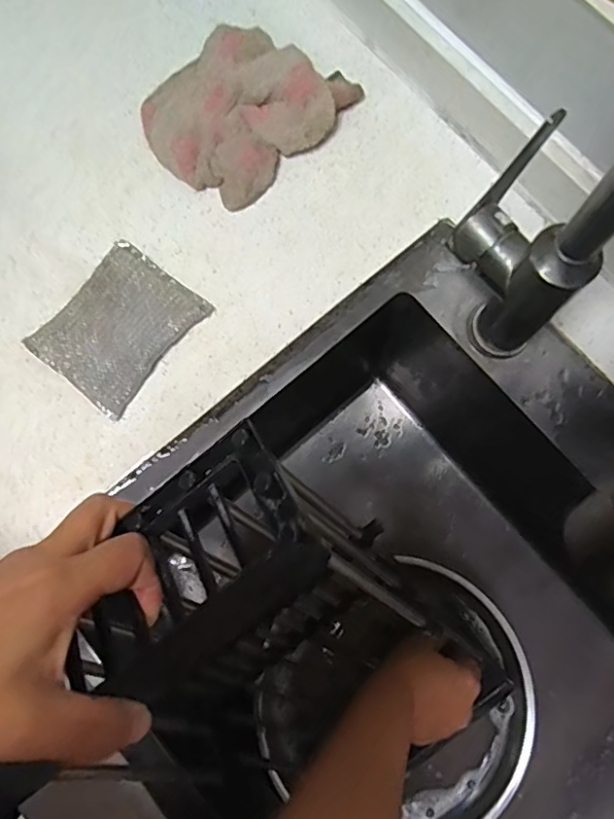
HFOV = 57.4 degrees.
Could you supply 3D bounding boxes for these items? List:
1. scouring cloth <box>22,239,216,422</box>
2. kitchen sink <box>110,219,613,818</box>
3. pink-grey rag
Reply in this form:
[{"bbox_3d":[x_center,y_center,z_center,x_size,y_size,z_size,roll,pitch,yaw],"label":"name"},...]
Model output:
[{"bbox_3d":[-0.140,-0.063,0.418,0.084,0.012,0.109,38,80,8],"label":"scouring cloth"},{"bbox_3d":[0.133,0.224,0.497,0.446,0.254,0.586,-38,81,-6],"label":"kitchen sink"},{"bbox_3d":[-0.051,-0.246,0.445,0.131,0.034,0.159,43,83,8],"label":"pink-grey rag"}]

